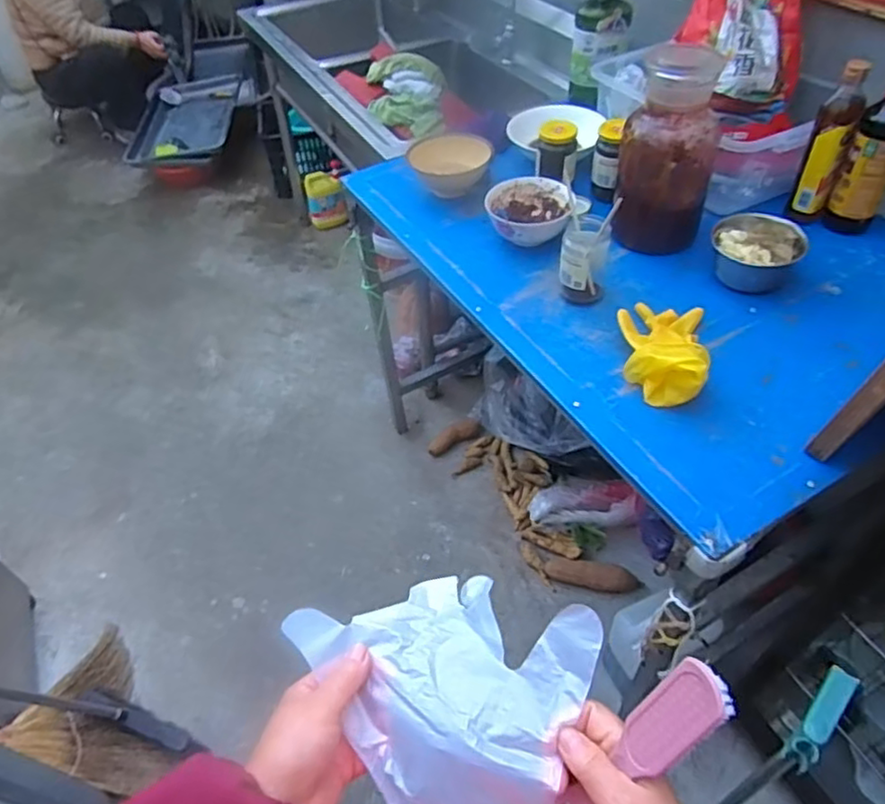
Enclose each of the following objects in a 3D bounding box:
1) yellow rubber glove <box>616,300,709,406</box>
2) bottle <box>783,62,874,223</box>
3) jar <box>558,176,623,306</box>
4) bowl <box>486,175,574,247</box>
[{"bbox_3d":[0.294,-0.083,0.858,0.113,0.074,0.184,8,52,11],"label":"yellow rubber glove"},{"bbox_3d":[0.601,-0.395,0.995,0.061,0.236,0.057,18,54,18],"label":"bottle"},{"bbox_3d":[0.210,-0.217,0.945,0.073,0.127,0.087,5,51,9],"label":"jar"},{"bbox_3d":[0.145,-0.315,1.085,0.137,0.064,0.148,-2,50,3],"label":"bowl"}]

